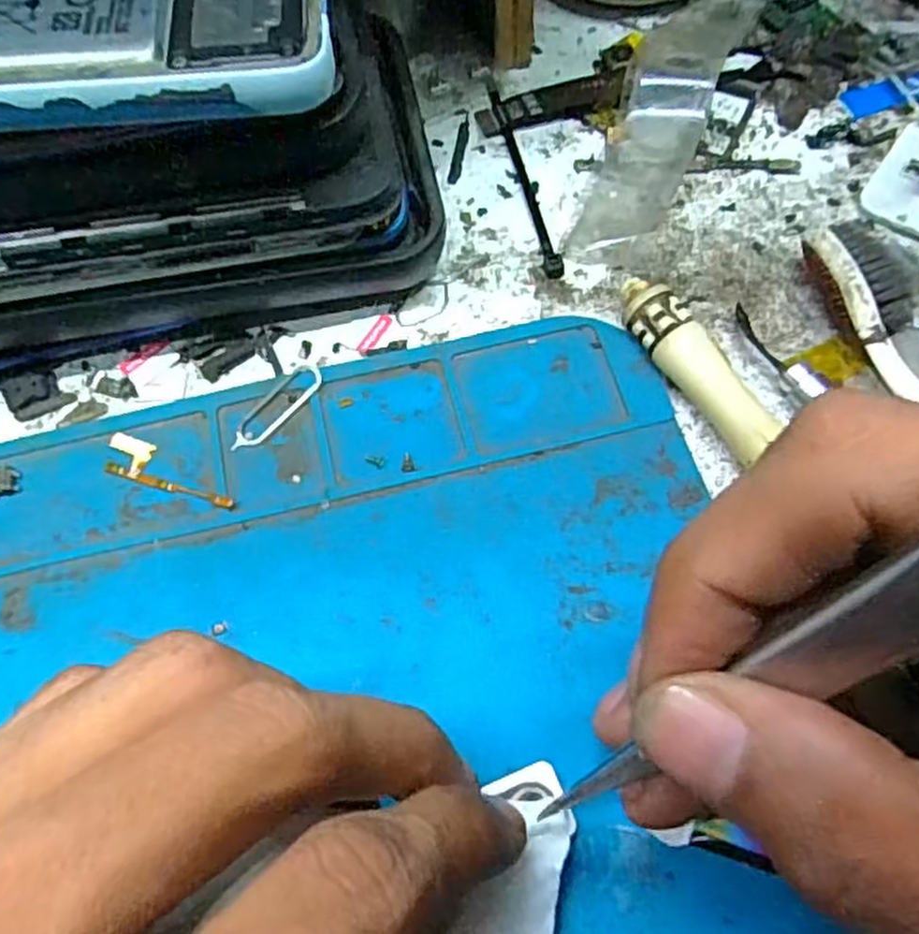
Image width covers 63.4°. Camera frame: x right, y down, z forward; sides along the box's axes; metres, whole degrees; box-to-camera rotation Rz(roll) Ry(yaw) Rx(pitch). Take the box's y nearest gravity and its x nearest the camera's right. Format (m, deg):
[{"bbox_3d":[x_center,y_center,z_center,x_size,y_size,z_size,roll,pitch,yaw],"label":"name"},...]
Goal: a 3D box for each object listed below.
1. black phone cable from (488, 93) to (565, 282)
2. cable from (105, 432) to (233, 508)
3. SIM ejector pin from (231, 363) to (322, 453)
[{"bbox_3d":[0.018,-0.079,0.200,0.005,0.004,0.070,-11,63,-3],"label":"black phone cable"},{"bbox_3d":[-0.064,0.000,0.165,0.033,0.004,0.009,16,65,10],"label":"cable"},{"bbox_3d":[-0.042,-0.014,0.170,0.008,0.004,0.026,39,71,20],"label":"SIM ejector pin"}]

